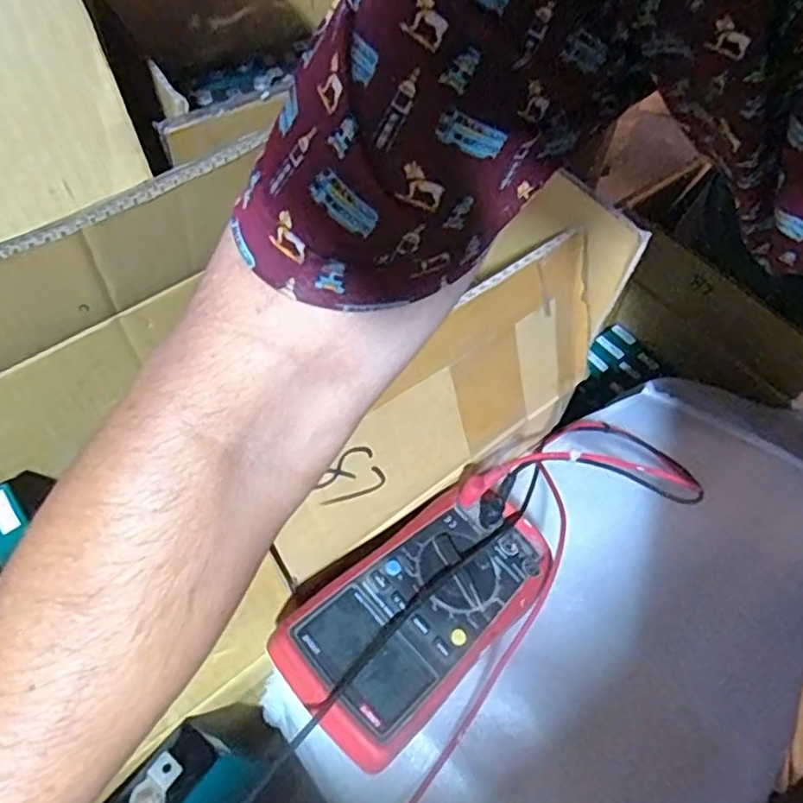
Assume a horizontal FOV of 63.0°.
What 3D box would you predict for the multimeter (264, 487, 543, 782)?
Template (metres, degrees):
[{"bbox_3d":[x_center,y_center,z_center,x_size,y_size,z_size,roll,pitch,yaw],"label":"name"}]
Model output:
[{"bbox_3d":[0.013,0.119,0.376,0.174,0.045,0.090,-32,67,-36],"label":"multimeter"}]

